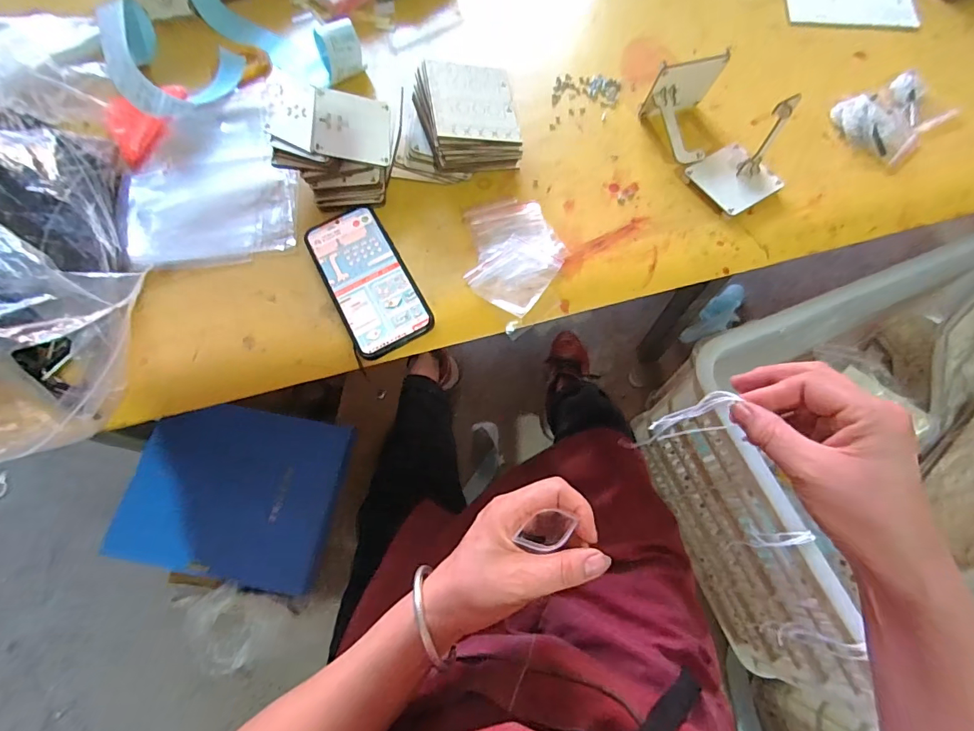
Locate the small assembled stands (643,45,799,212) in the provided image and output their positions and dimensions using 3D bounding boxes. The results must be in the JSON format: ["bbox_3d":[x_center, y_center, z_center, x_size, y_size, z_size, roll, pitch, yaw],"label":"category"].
[{"bbox_3d":[0.247,-0.246,0.471,0.098,0.058,0.169,-26,70,-8],"label":"small assembled stands"}]

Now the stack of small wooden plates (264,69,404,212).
[{"bbox_3d":[-0.158,-0.232,0.471,0.138,0.069,0.115,4,68,4],"label":"stack of small wooden plates"}]

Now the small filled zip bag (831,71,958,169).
[{"bbox_3d":[0.454,-0.282,0.498,0.127,0.018,0.088,-37,72,-12],"label":"small filled zip bag"}]

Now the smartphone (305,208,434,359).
[{"bbox_3d":[-0.118,-0.087,0.442,0.075,0.010,0.163,-27,70,-8],"label":"smartphone"}]

